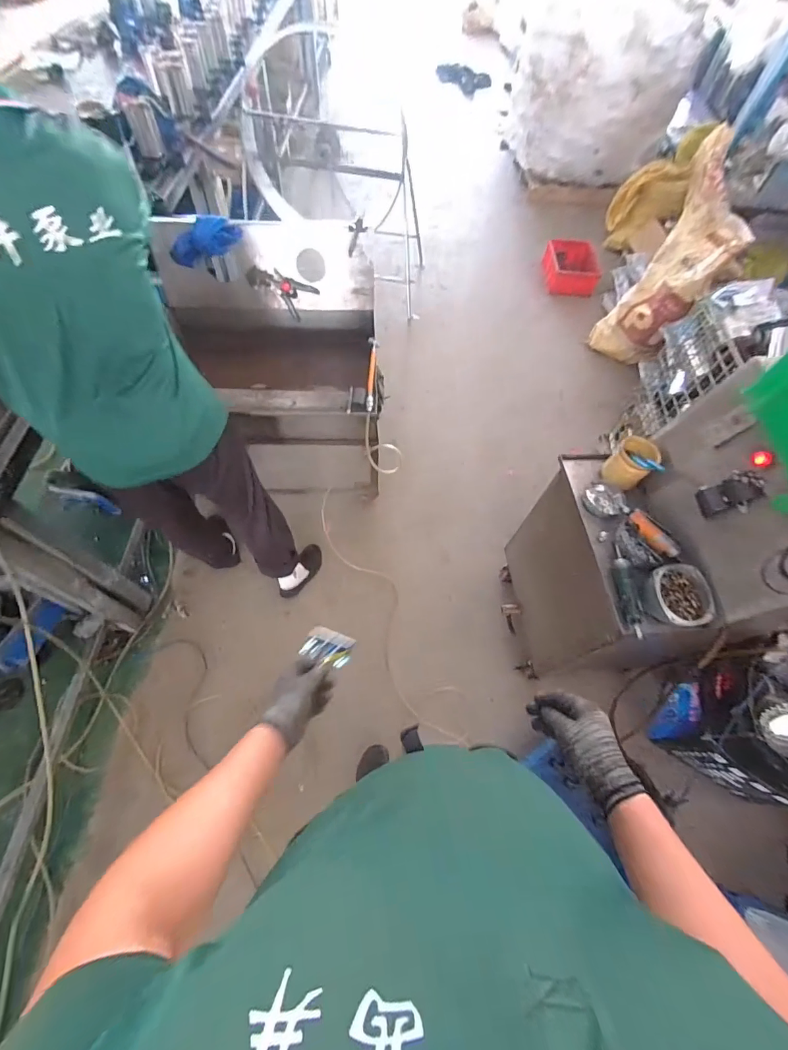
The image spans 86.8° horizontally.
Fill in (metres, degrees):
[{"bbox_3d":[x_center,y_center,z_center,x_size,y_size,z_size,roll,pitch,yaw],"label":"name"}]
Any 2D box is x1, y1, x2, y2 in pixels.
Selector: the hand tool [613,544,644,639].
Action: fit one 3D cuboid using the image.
[{"bbox_3d":[0.546,0.150,0.979,0.040,0.033,0.225,0,62,-3],"label":"hand tool"}]

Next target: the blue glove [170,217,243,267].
[{"bbox_3d":[-0.578,-0.871,1.275,0.226,0.100,0.042,-20,63,10],"label":"blue glove"}]

